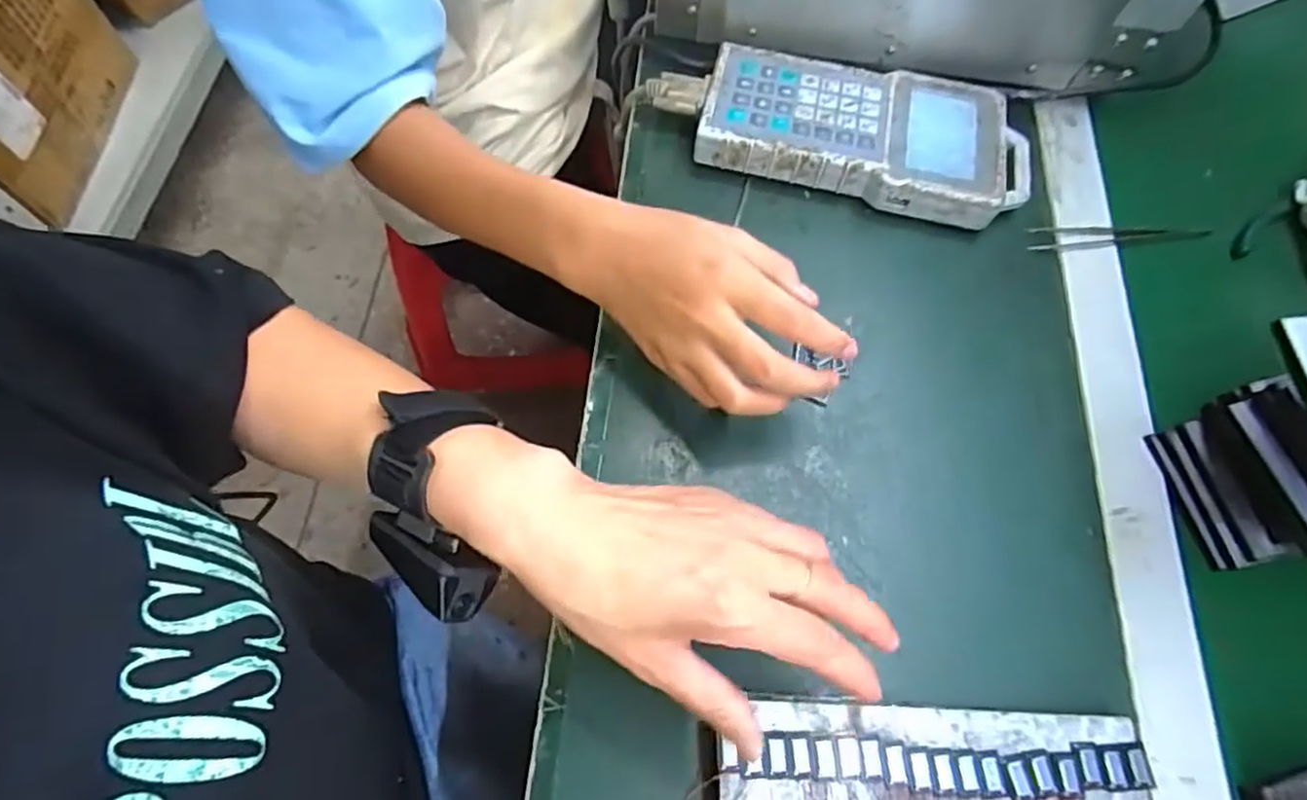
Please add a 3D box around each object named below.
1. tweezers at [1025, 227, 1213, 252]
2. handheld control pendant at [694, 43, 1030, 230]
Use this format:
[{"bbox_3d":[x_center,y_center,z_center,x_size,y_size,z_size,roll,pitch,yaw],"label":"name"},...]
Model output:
[{"bbox_3d":[0.323,-0.112,0.468,0.134,0.005,0.018,-2,67,-4],"label":"tweezers"},{"bbox_3d":[0.149,-0.186,0.478,0.225,0.031,0.111,11,67,2],"label":"handheld control pendant"}]

